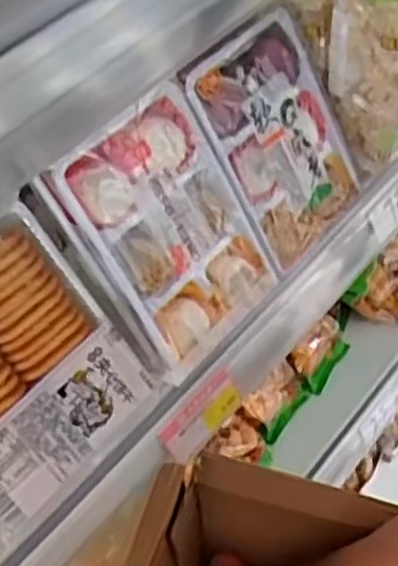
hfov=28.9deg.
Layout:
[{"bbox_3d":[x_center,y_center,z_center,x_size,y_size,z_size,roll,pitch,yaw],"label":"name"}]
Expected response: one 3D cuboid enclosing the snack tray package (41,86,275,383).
[{"bbox_3d":[-0.019,-0.034,0.526,0.026,0.171,0.120,5,42,50],"label":"snack tray package"}]

